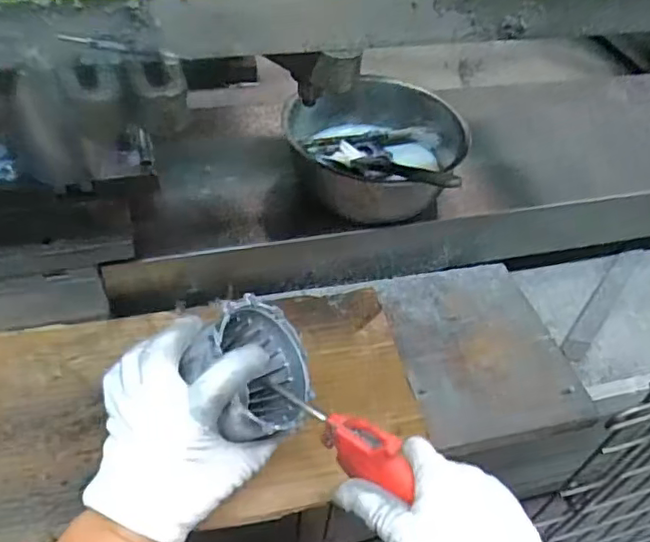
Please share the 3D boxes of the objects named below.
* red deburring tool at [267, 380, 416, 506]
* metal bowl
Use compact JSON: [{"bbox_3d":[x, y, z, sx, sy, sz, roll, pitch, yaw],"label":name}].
[{"bbox_3d":[0.010,0.109,0.399,0.114,0.040,0.020,30,51,24],"label":"red deburring tool"},{"bbox_3d":[0.052,-0.129,0.627,0.181,0.094,0.181,3,48,-4],"label":"metal bowl"}]

